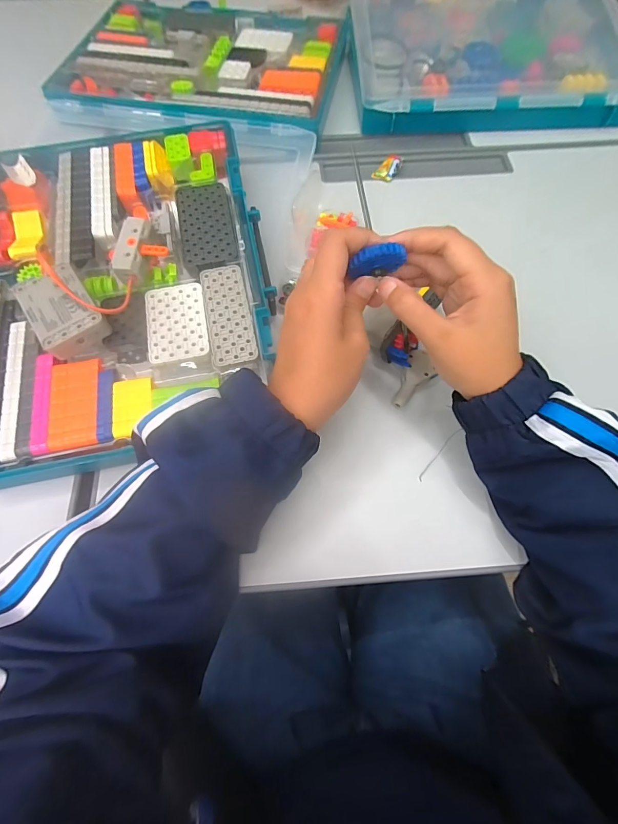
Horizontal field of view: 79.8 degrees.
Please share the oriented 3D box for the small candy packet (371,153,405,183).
[{"bbox_3d":[0.102,-0.308,0.464,0.025,0.007,0.050,30,70,12],"label":"small candy packet"}]

